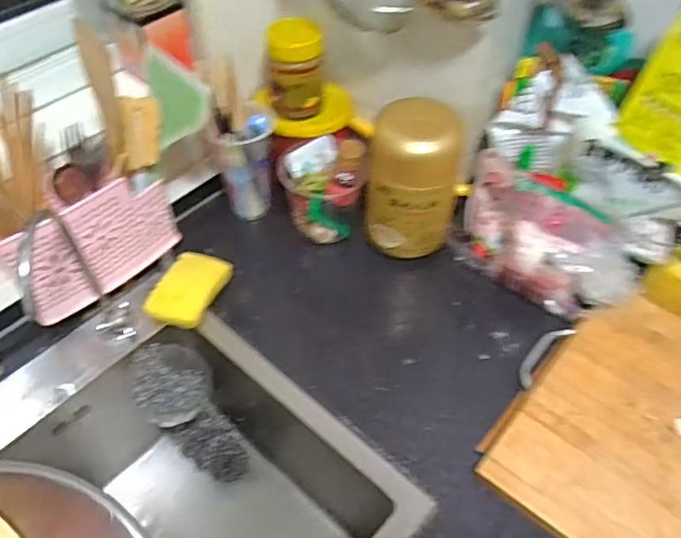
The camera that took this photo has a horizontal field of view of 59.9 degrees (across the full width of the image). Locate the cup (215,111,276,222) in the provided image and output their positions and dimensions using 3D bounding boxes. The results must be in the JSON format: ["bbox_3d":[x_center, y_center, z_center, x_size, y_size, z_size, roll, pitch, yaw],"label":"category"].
[{"bbox_3d":[-0.121,-0.143,0.782,0.067,0.149,0.070,1,51,-1],"label":"cup"}]

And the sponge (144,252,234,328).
[{"bbox_3d":[-0.186,0.025,0.724,0.073,0.024,0.101,19,53,14],"label":"sponge"}]

